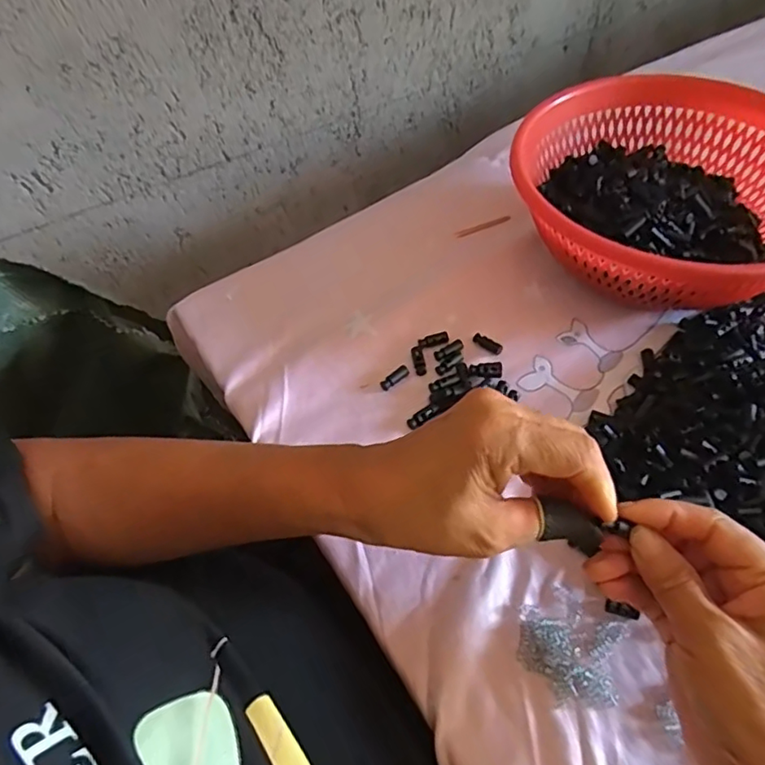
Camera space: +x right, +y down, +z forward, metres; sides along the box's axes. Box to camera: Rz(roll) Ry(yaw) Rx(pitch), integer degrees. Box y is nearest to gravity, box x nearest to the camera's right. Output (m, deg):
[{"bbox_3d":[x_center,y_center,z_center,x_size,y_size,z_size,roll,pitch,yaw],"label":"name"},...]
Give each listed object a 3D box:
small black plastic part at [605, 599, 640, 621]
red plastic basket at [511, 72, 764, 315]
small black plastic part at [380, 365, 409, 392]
[{"bbox_3d":[0.142,0.134,0.341,0.019,0.004,0.008,14,56,14],"label":"small black plastic part"},{"bbox_3d":[0.241,-0.149,0.487,0.229,0.098,0.248,-2,53,3],"label":"red plastic basket"},{"bbox_3d":[0.009,-0.003,0.455,0.026,0.006,0.009,-35,58,-20],"label":"small black plastic part"}]

